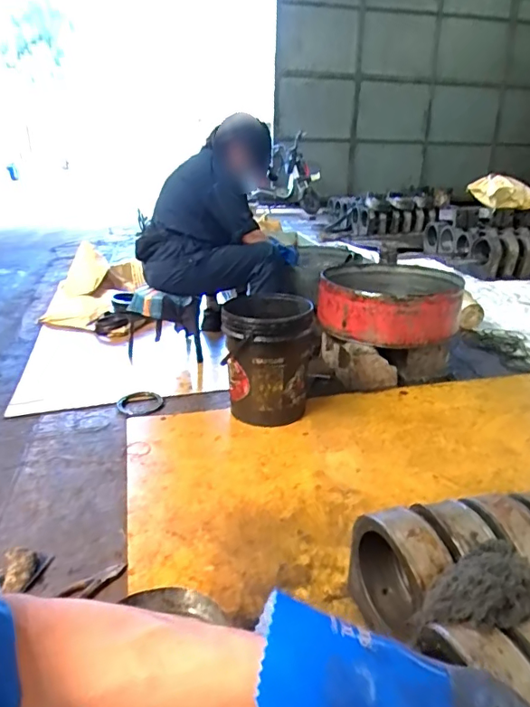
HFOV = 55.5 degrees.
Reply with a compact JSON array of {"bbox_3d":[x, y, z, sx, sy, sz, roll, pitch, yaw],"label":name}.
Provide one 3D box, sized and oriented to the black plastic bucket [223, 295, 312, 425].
[{"bbox_3d":[0.003,0.029,1.701,0.268,0.383,0.308,0,21,-2],"label":"black plastic bucket"}]

